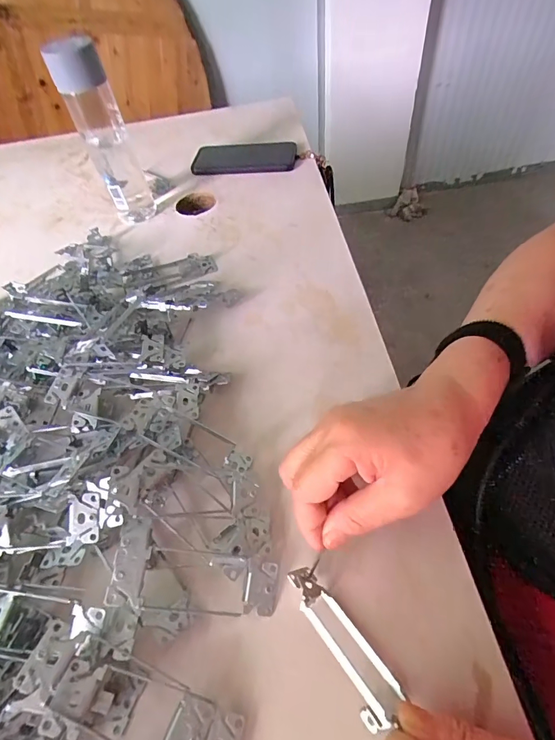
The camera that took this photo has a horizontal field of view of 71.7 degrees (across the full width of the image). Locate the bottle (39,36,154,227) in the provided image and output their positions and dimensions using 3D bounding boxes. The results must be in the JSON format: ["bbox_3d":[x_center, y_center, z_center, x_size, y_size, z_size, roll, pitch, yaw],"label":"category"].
[{"bbox_3d":[-0.217,-0.293,0.493,0.057,0.204,0.051,-22,55,-10],"label":"bottle"}]

